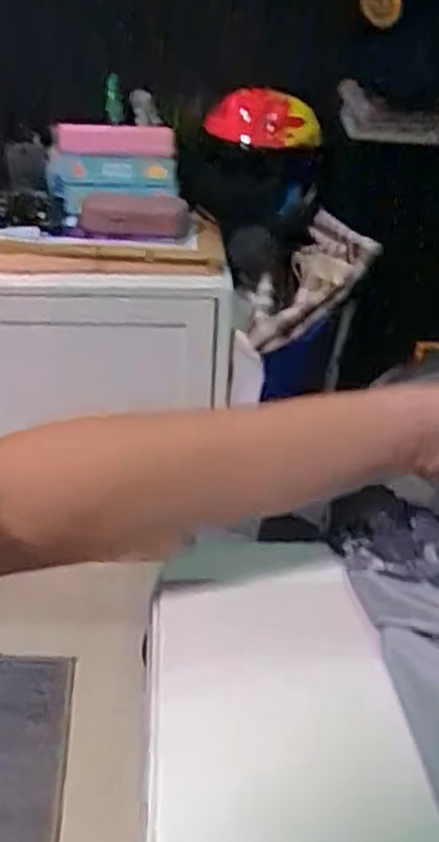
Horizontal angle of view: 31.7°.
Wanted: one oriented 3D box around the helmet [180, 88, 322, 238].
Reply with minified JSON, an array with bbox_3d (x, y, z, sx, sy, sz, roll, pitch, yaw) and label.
[{"bbox_3d":[0.053,-0.419,1.248,0.220,0.188,0.241,5,33,3],"label":"helmet"}]

